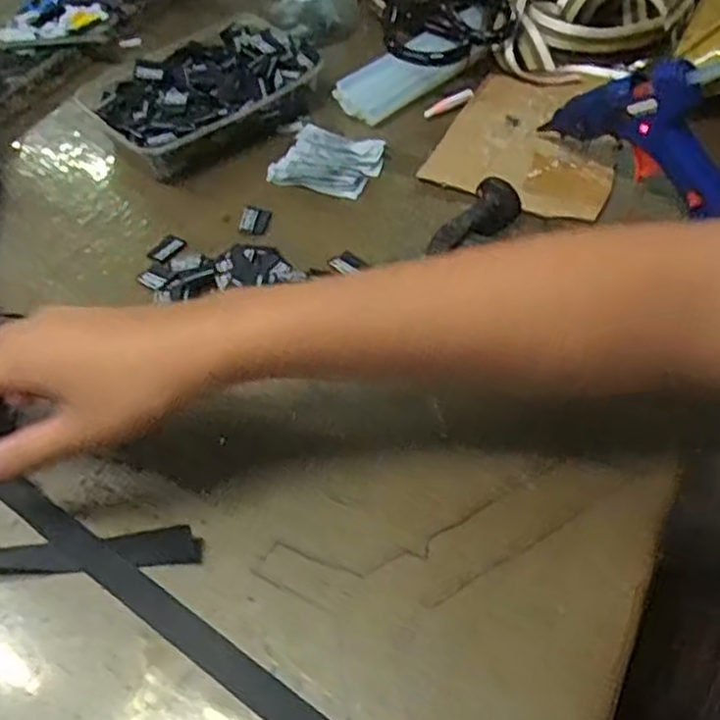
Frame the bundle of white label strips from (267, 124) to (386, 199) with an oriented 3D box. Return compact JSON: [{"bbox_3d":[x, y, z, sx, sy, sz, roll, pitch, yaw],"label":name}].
[{"bbox_3d":[-0.022,-0.149,0.547,0.075,0.010,0.069,15,55,15],"label":"bundle of white label strips"}]

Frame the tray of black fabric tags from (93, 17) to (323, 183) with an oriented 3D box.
[{"bbox_3d":[-0.119,-0.208,0.581,0.119,0.035,0.170,34,61,26],"label":"tray of black fabric tags"}]

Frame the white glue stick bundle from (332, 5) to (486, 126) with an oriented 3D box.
[{"bbox_3d":[0.047,-0.231,0.578,0.135,0.022,0.050,-35,57,-6],"label":"white glue stick bundle"}]

